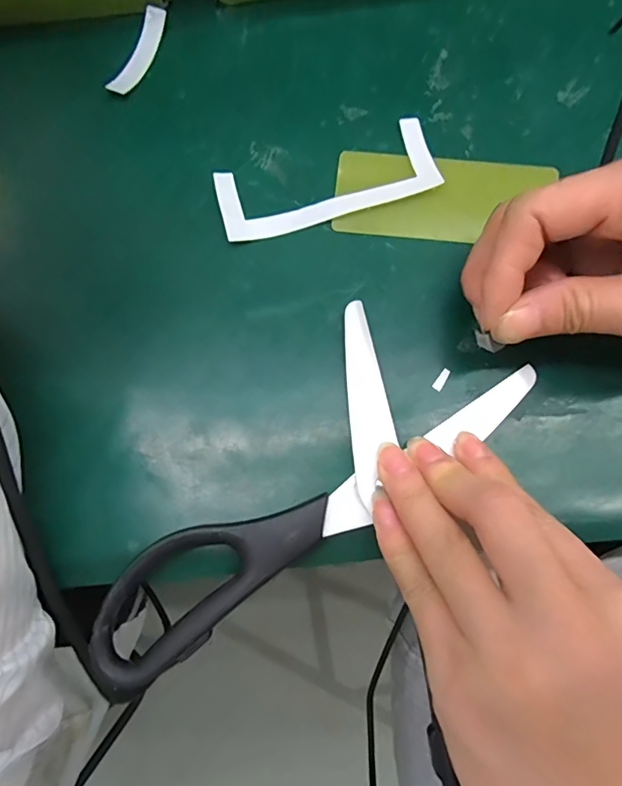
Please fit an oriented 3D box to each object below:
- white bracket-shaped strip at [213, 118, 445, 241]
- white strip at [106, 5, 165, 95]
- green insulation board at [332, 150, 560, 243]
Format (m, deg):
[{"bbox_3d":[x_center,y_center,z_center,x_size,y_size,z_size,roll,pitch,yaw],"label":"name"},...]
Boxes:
[{"bbox_3d":[0.007,-0.094,0.216,0.098,0.006,0.037,-17,77,-3],"label":"white bracket-shaped strip"},{"bbox_3d":[-0.082,-0.163,0.232,0.010,0.006,0.048,21,78,6],"label":"white strip"},{"bbox_3d":[0.057,-0.086,0.214,0.091,0.005,0.040,7,77,3],"label":"green insulation board"}]

